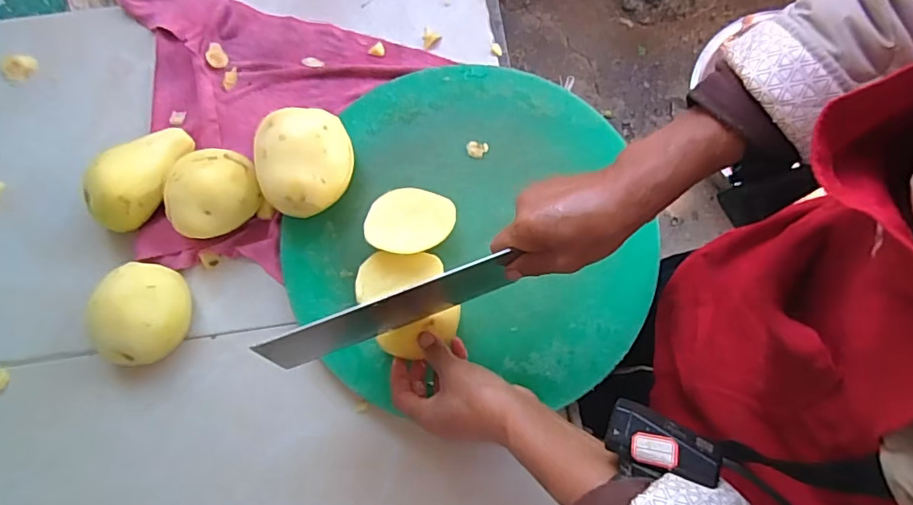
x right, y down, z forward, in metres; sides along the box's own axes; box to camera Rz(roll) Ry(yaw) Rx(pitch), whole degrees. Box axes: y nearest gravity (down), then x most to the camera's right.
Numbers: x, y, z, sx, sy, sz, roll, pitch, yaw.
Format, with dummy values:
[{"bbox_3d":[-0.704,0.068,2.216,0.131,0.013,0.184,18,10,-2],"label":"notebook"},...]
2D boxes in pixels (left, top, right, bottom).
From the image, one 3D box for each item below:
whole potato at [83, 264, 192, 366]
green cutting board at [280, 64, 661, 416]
[{"bbox_3d":[-0.328,0.066,0.568,0.085,0.064,0.101,8,77,1],"label":"whole potato"},{"bbox_3d":[0.009,-0.035,0.601,0.396,0.016,0.380,-4,76,0],"label":"green cutting board"}]

